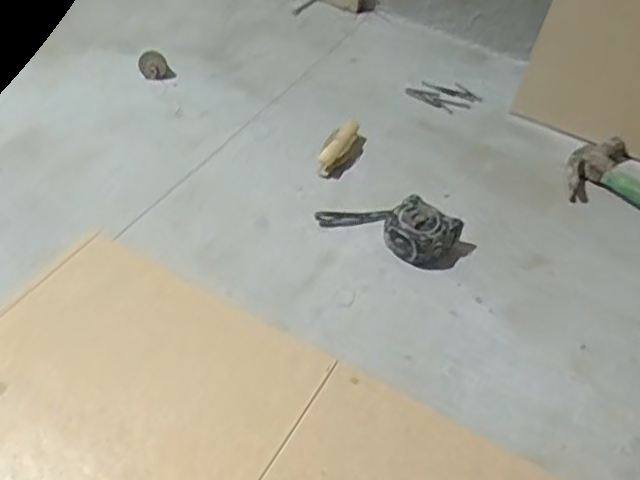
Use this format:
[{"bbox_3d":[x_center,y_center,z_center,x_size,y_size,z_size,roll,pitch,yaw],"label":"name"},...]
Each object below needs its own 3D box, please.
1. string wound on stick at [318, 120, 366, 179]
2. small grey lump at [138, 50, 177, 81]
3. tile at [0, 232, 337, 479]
[{"bbox_3d":[0.027,-0.116,0.813,0.035,0.033,0.098,23,49,15],"label":"string wound on stick"},{"bbox_3d":[-0.229,-0.245,0.902,0.048,0.029,0.030,-4,48,-10],"label":"small grey lump"},{"bbox_3d":[-0.181,0.140,0.540,0.282,0.016,0.296,25,49,17],"label":"tile"}]

